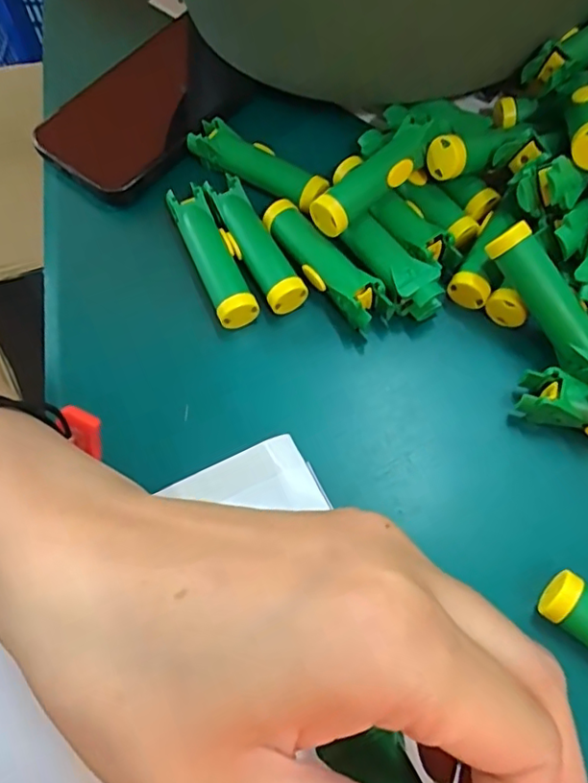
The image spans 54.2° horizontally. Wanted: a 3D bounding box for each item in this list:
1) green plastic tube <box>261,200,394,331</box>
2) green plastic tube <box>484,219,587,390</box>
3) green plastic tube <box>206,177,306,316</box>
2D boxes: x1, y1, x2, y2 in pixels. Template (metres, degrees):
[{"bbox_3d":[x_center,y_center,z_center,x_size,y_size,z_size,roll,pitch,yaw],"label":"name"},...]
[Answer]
[{"bbox_3d":[0.015,-0.062,0.281,0.020,0.023,0.079,-33,69,-13],"label":"green plastic tube"},{"bbox_3d":[0.114,-0.039,0.251,0.022,0.019,0.074,-33,88,-13],"label":"green plastic tube"},{"bbox_3d":[-0.019,-0.074,0.290,0.022,0.022,0.076,-28,68,-11],"label":"green plastic tube"}]

